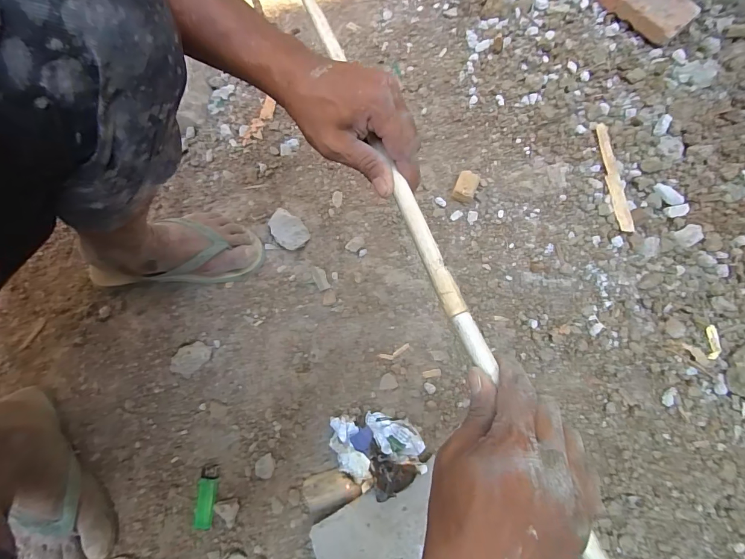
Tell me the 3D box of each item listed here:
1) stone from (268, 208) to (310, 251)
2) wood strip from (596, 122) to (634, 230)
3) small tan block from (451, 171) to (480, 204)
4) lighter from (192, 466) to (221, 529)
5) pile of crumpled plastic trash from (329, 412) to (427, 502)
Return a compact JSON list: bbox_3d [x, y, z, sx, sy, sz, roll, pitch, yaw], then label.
[{"bbox_3d":[-0.145,-0.085,0.634,0.051,0.020,0.073,-40,77,-9],"label":"stone"},{"bbox_3d":[0.411,-0.176,0.636,0.024,0.008,0.199,-5,74,0],"label":"wood strip"},{"bbox_3d":[0.161,-0.159,0.640,0.036,0.029,0.045,21,76,7],"label":"small tan block"},{"bbox_3d":[-0.235,0.305,0.521,0.029,0.014,0.083,5,74,3],"label":"lighter"},{"bbox_3d":[0.006,0.233,0.519,0.132,0.054,0.099,37,78,10],"label":"pile of crumpled plastic trash"}]

